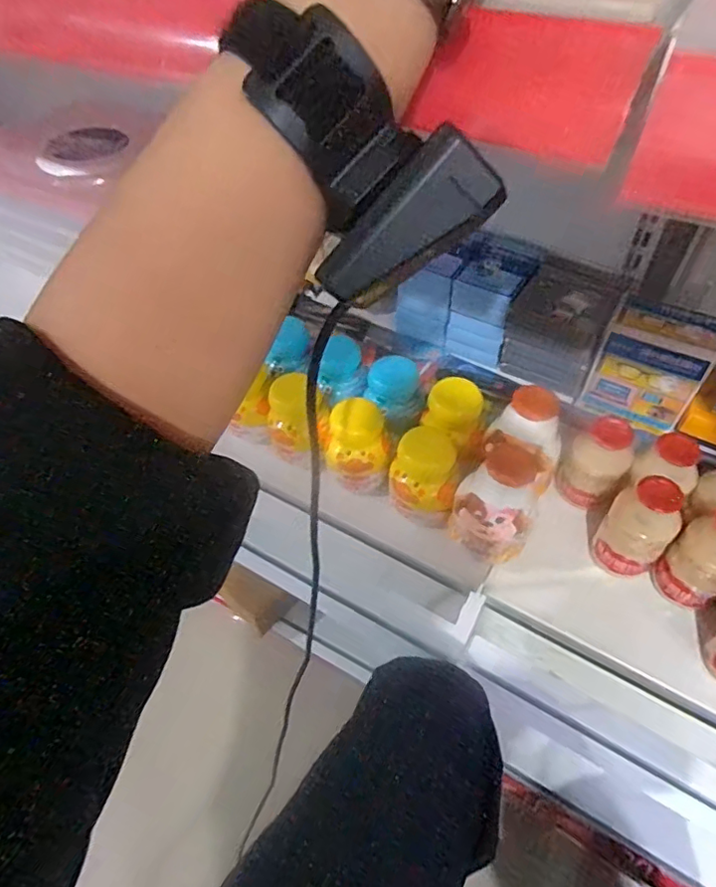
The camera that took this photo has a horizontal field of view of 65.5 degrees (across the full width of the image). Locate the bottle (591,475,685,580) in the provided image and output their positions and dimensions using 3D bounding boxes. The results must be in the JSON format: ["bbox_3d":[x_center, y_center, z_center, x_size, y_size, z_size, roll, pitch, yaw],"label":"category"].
[{"bbox_3d":[0.205,0.062,0.407,0.046,0.080,0.040,35,62,26],"label":"bottle"}]

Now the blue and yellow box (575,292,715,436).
[{"bbox_3d":[0.262,-0.070,0.499,0.089,0.100,0.055,27,58,22],"label":"blue and yellow box"}]

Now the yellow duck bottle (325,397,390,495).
[{"bbox_3d":[0.000,0.002,0.473,0.055,0.072,0.050,15,54,14],"label":"yellow duck bottle"}]

